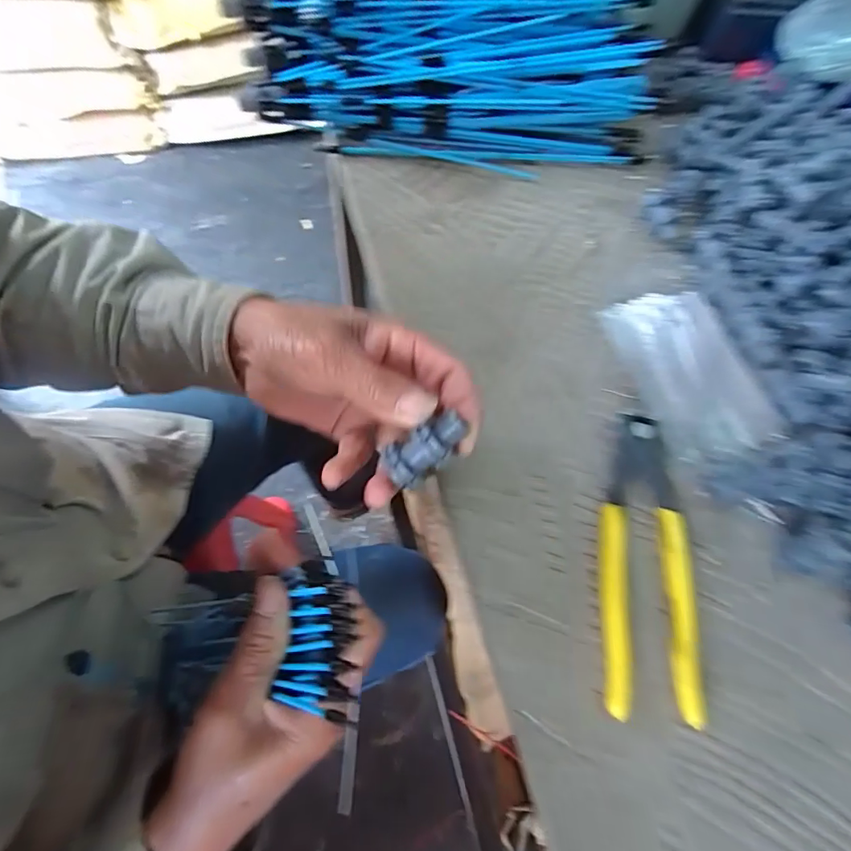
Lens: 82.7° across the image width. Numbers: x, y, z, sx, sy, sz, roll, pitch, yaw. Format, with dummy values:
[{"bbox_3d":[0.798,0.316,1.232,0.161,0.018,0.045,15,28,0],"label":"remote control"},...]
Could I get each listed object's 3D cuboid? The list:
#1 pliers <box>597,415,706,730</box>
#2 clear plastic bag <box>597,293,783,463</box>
[{"bbox_3d":[0.124,0.072,0.275,0.048,0.012,0.161,7,67,-3],"label":"pliers"},{"bbox_3d":[0.177,-0.037,0.325,0.078,0.007,0.120,-14,70,-11],"label":"clear plastic bag"}]

